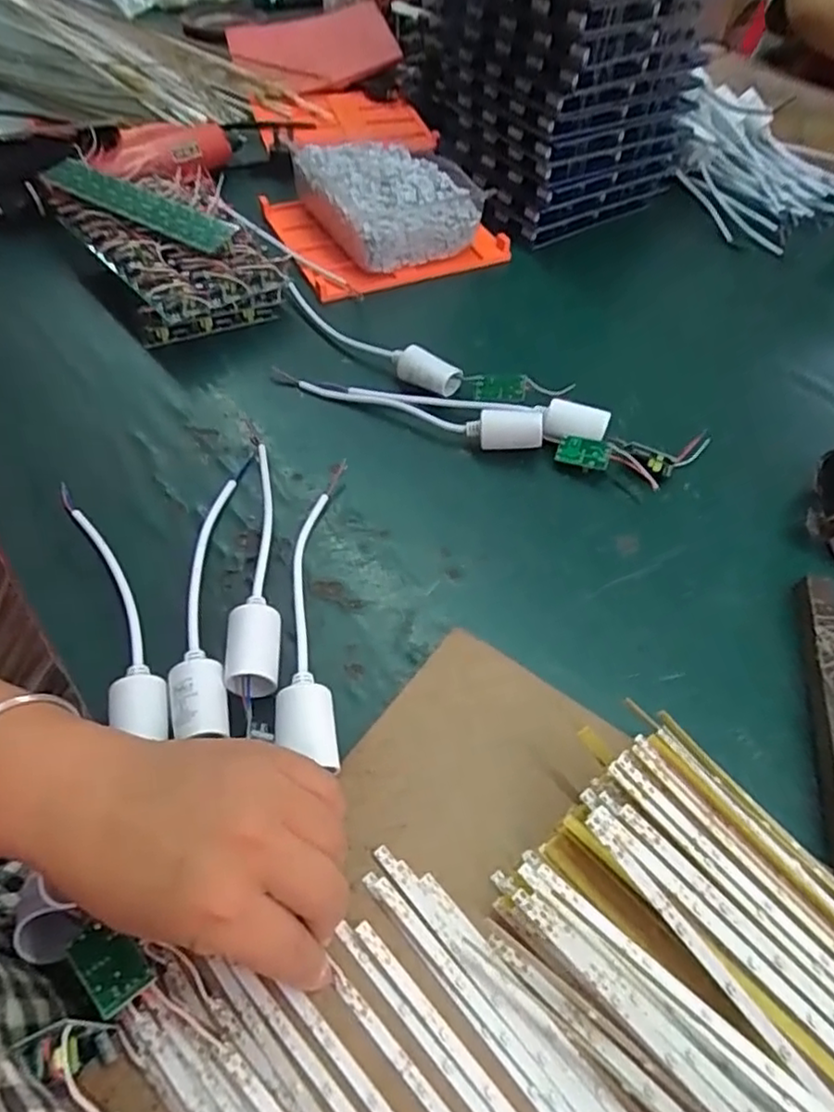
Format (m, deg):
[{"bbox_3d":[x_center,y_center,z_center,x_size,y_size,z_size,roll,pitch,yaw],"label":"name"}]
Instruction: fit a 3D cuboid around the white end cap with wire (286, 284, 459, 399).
[{"bbox_3d":[-0.045,-0.176,0.526,0.179,0.024,0.026,35,58,21],"label":"white end cap with wire"}]

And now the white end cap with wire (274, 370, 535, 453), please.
[{"bbox_3d":[-0.009,-0.108,0.469,0.198,0.025,0.025,19,54,10],"label":"white end cap with wire"}]

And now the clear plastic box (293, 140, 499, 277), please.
[{"bbox_3d":[-0.024,-0.341,0.624,0.139,0.049,0.163,-19,56,-17],"label":"clear plastic box"}]

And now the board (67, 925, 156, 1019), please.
[{"bbox_3d":[-0.122,0.162,0.261,0.036,0.004,0.021,30,36,33],"label":"board"}]

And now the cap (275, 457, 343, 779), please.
[{"bbox_3d":[-0.058,0.024,0.378,0.036,0.027,0.205,-5,45,-4],"label":"cap"}]

